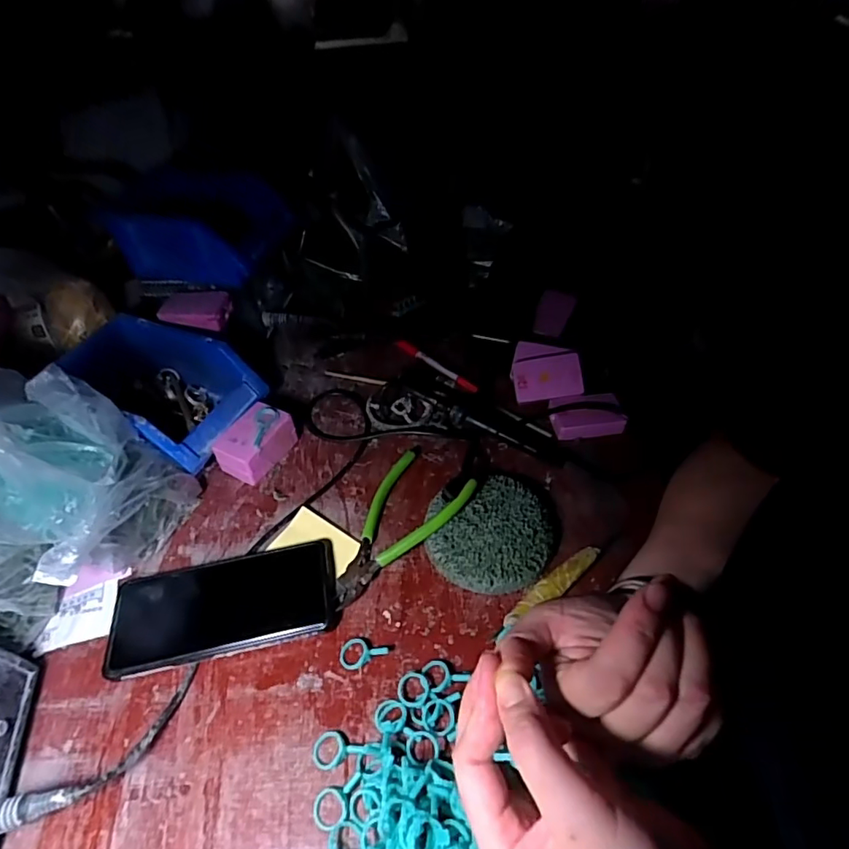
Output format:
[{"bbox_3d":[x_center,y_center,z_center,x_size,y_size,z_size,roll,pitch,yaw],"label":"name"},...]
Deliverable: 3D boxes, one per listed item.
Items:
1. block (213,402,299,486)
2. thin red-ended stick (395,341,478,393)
[{"bbox_3d":[-0.162,0.019,0.506,0.049,0.042,0.071,23,52,22],"label":"block"},{"bbox_3d":[0.013,-0.068,0.594,0.014,0.008,0.117,-37,56,-28],"label":"thin red-ended stick"}]

